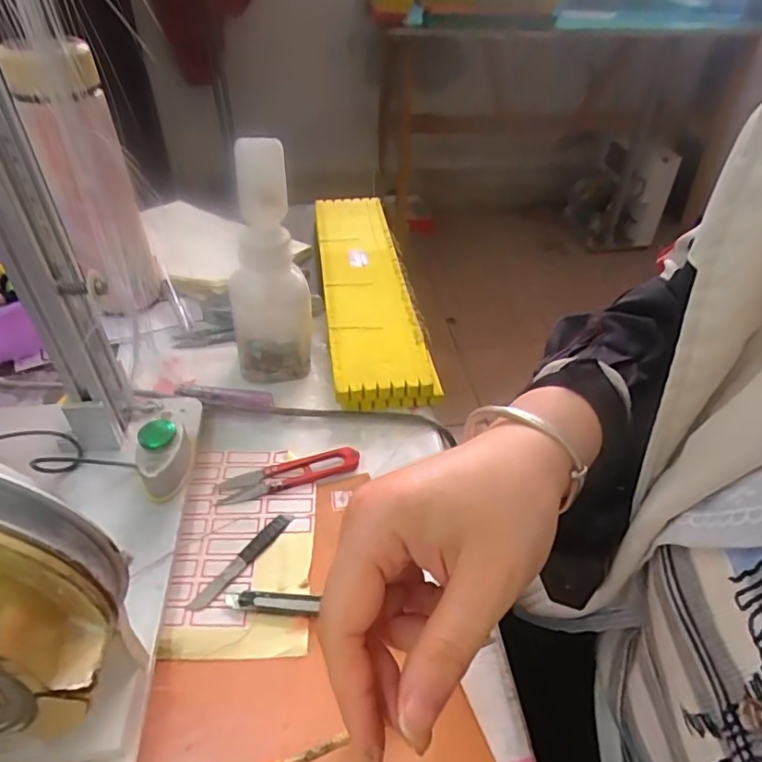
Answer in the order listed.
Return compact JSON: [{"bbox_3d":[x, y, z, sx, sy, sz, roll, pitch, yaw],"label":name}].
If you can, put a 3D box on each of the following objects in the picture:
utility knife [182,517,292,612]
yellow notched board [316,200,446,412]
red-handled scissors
[{"bbox_3d":[-0.085,0.109,0.336,0.013,0.004,0.079,27,48,25],"label":"utility knife"},{"bbox_3d":[-0.018,-0.096,0.545,0.085,0.022,0.324,-6,46,-9],"label":"yellow notched board"},{"bbox_3d":[-0.065,0.065,0.385,0.099,0.010,0.021,-14,45,-16],"label":"red-handled scissors"}]

